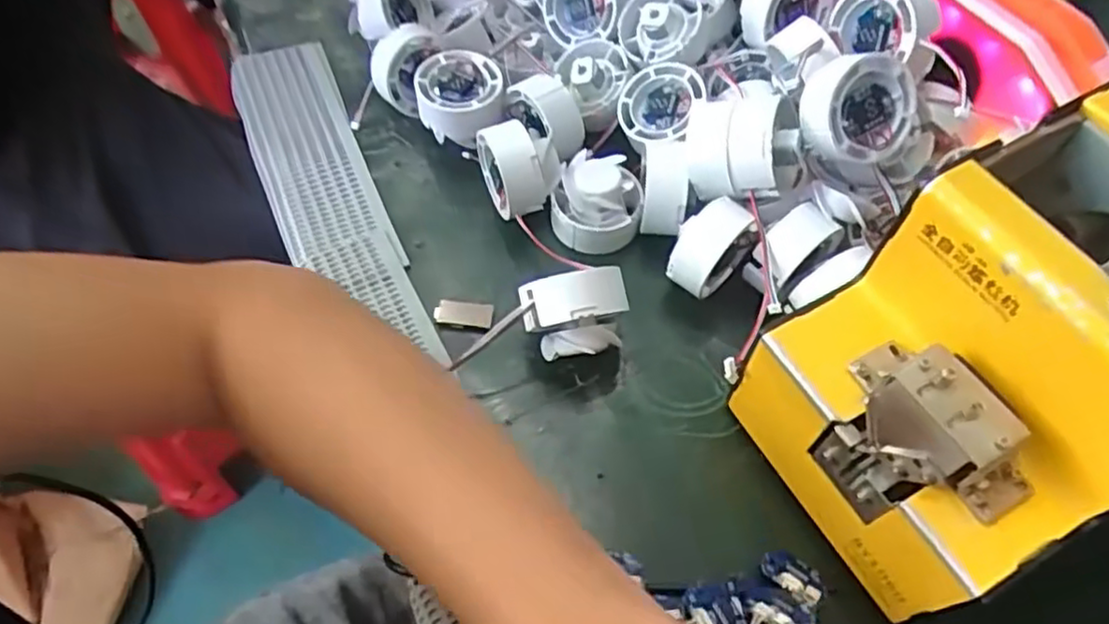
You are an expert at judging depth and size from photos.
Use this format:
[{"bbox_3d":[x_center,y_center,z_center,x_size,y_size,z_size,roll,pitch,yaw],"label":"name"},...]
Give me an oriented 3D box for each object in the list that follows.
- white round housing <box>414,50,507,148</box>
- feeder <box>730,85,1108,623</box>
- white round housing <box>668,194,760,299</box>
[{"bbox_3d":[-0.058,-0.131,0.439,0.052,0.043,0.050,0,58,0],"label":"white round housing"},{"bbox_3d":[0.187,0.019,0.284,0.176,0.129,0.121,-24,61,-15],"label":"feeder"},{"bbox_3d":[0.084,-0.035,0.382,0.029,0.048,0.045,39,65,21],"label":"white round housing"}]

